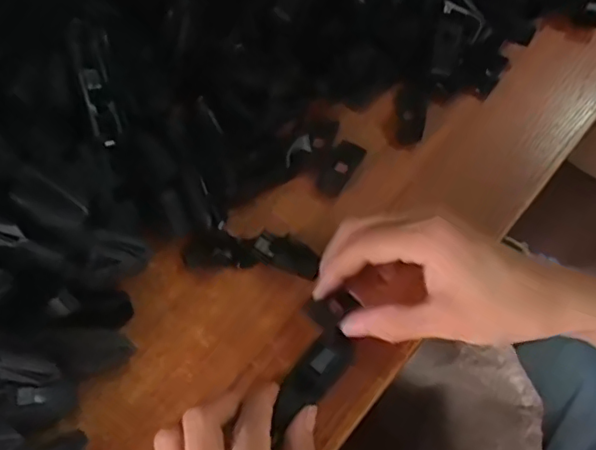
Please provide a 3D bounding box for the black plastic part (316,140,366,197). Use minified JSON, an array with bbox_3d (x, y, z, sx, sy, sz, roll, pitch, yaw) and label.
[{"bbox_3d":[0.027,-0.037,0.373,0.017,0.004,0.040,29,68,12],"label":"black plastic part"}]

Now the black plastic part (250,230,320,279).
[{"bbox_3d":[-0.007,0.016,0.343,0.039,0.009,0.018,23,67,9],"label":"black plastic part"}]

